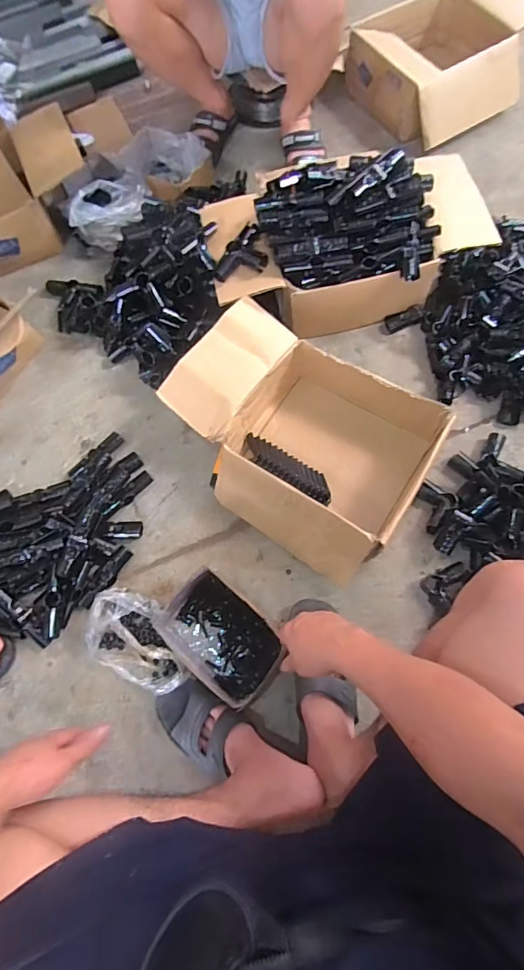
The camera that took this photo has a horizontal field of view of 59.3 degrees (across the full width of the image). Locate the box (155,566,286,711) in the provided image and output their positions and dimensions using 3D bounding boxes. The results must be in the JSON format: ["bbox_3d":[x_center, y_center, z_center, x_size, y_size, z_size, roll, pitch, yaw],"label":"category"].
[{"bbox_3d":[-0.072,0.269,0.800,0.205,0.100,0.133,40,72,16],"label":"box"}]

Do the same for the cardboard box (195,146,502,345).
[{"bbox_3d":[0.180,-0.509,0.966,0.572,0.191,0.298,-13,71,-1],"label":"cardboard box"}]

